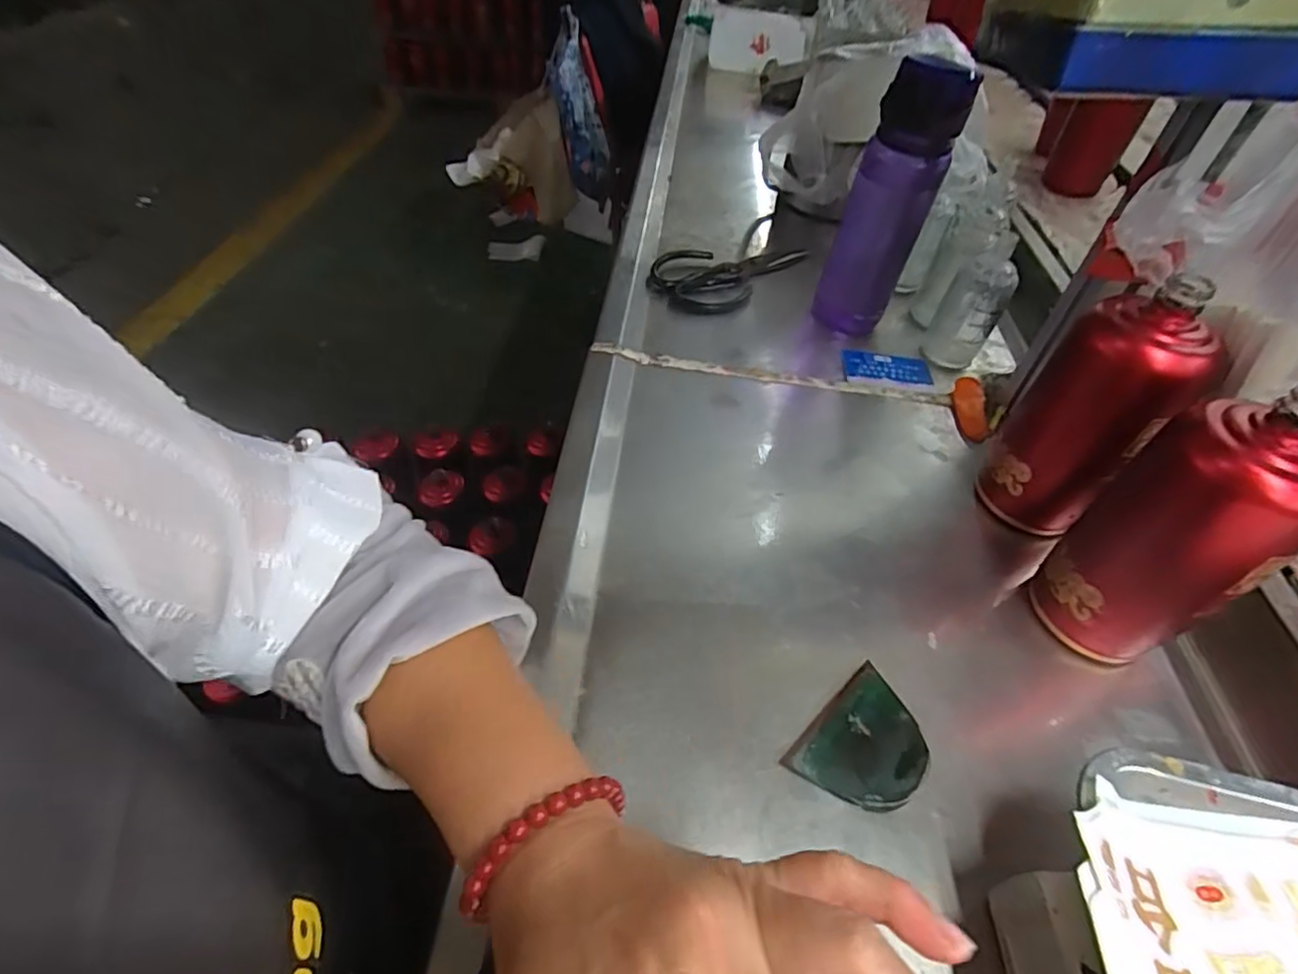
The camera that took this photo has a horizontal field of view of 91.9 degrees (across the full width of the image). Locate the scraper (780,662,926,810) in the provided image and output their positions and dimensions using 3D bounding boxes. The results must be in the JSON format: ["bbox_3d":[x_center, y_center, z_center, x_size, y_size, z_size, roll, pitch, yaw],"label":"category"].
[{"bbox_3d":[0.121,0.141,0.345,0.081,0.006,0.057,-35,58,-30],"label":"scraper"}]

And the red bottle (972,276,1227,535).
[{"bbox_3d":[0.299,-0.044,0.430,0.078,0.174,0.062,11,48,6],"label":"red bottle"}]

